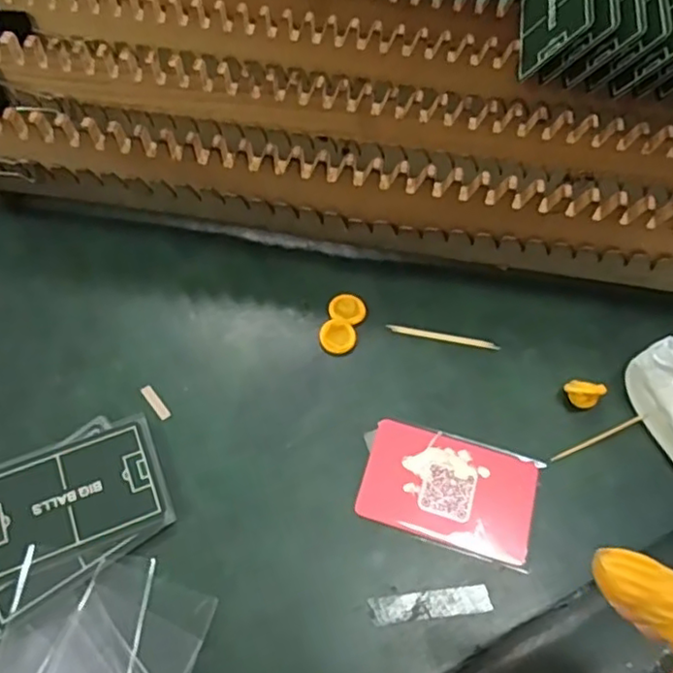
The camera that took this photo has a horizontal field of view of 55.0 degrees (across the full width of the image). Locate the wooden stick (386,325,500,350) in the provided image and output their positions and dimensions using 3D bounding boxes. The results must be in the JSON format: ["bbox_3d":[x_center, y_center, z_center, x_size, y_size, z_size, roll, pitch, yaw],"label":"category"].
[{"bbox_3d":[0.062,0.000,0.370,0.063,0.004,0.005,10,61,2],"label":"wooden stick"}]

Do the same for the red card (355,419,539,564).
[{"bbox_3d":[0.058,0.077,0.329,0.085,0.004,0.054,16,61,6],"label":"red card"}]

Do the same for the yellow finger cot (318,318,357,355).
[{"bbox_3d":[0.001,0.000,0.367,0.020,0.005,0.020,9,61,2],"label":"yellow finger cot"}]

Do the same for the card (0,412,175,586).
[{"bbox_3d":[-0.129,0.078,0.314,0.087,0.006,0.059,-19,64,-13],"label":"card"}]

